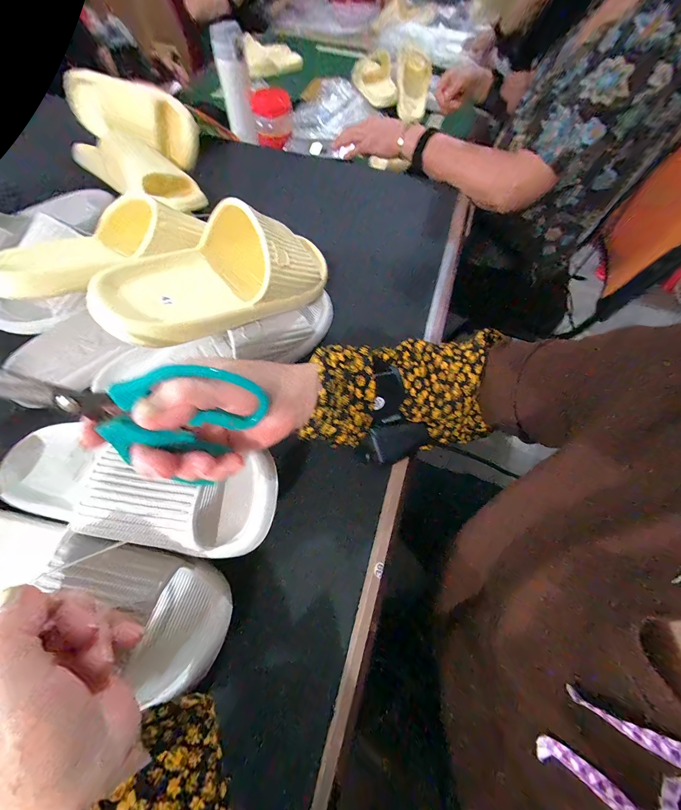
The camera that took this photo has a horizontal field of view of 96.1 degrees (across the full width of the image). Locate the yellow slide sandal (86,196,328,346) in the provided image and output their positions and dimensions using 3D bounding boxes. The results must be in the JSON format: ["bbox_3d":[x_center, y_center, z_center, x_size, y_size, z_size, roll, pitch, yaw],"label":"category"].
[{"bbox_3d":[-0.102,-0.141,0.313,0.110,0.083,0.264,48,52,10],"label":"yellow slide sandal"}]

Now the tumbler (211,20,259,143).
[{"bbox_3d":[-0.229,-0.696,0.680,0.070,0.190,0.057,-14,41,-9],"label":"tumbler"}]

